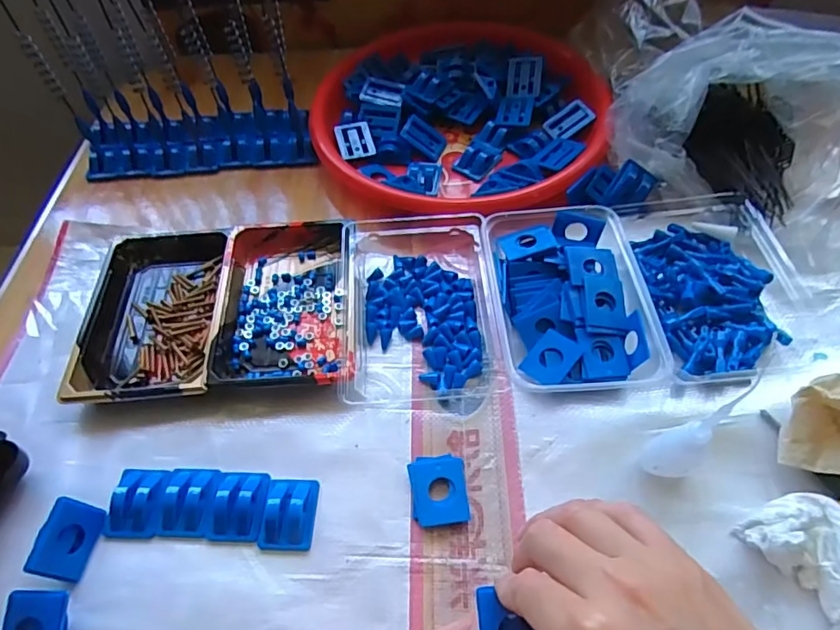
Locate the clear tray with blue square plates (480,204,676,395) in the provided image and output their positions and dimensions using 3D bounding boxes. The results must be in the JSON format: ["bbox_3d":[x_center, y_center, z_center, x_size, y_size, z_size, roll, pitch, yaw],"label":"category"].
[{"bbox_3d":[0.113,-0.015,0.415,0.108,0.036,0.152,-5,55,0],"label":"clear tray with blue square plates"}]

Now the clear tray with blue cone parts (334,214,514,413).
[{"bbox_3d":[0.001,-0.017,0.429,0.120,0.031,0.183,-3,55,2],"label":"clear tray with blue cone parts"}]

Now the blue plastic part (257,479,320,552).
[{"bbox_3d":[-0.085,0.127,0.346,0.033,0.016,0.045,3,55,6],"label":"blue plastic part"}]

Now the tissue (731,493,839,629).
[{"bbox_3d":[0.236,0.143,0.303,0.053,0.027,0.084,-29,58,-16],"label":"tissue"}]

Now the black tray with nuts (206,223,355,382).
[{"bbox_3d":[-0.107,-0.014,0.433,0.109,0.026,0.160,-4,55,0],"label":"black tray with nuts"}]

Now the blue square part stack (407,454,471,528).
[{"bbox_3d":[0.013,0.115,0.353,0.037,0.008,0.046,-7,55,-2],"label":"blue square part stack"}]

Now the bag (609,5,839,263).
[{"bbox_3d":[0.305,-0.168,0.459,0.157,0.117,0.208,-36,60,-20],"label":"bag"}]

